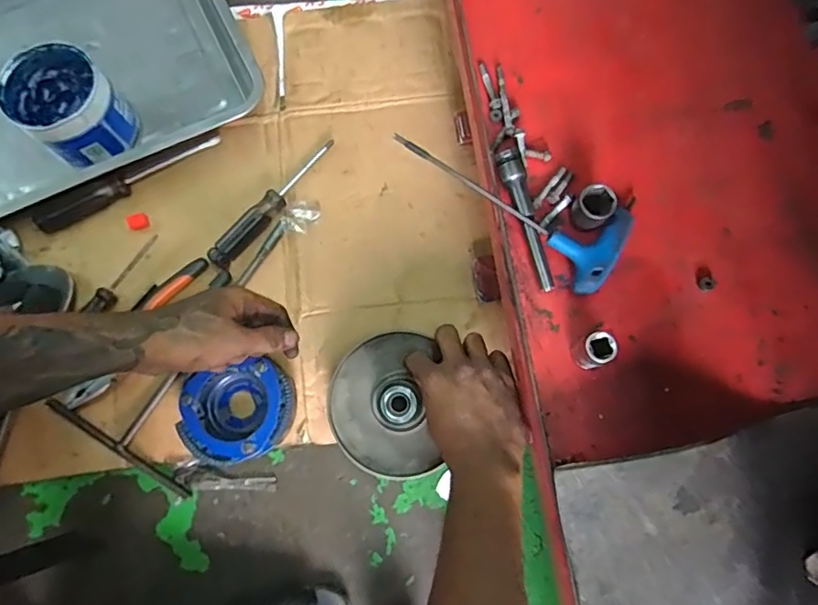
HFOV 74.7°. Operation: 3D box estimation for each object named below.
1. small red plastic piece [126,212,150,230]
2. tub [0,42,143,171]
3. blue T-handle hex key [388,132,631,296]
[{"bbox_3d":[-0.305,-0.091,0.603,0.023,0.009,0.017,-14,78,-2],"label":"small red plastic piece"},{"bbox_3d":[-0.363,-0.208,0.584,0.095,0.088,0.100,0,78,1],"label":"tub"},{"bbox_3d":[0.091,-0.095,0.446,0.200,0.028,0.080,38,81,8],"label":"blue T-handle hex key"}]

